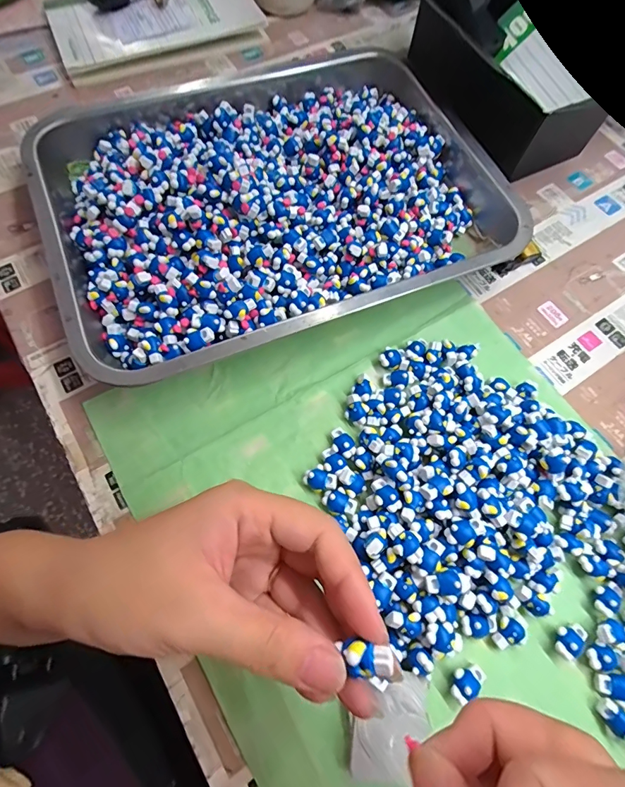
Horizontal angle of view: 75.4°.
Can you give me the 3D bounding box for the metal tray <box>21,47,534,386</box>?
[{"bbox_3d":[-0.031,-0.165,0.328,0.344,0.059,0.266,-22,70,-11],"label":"metal tray"}]

